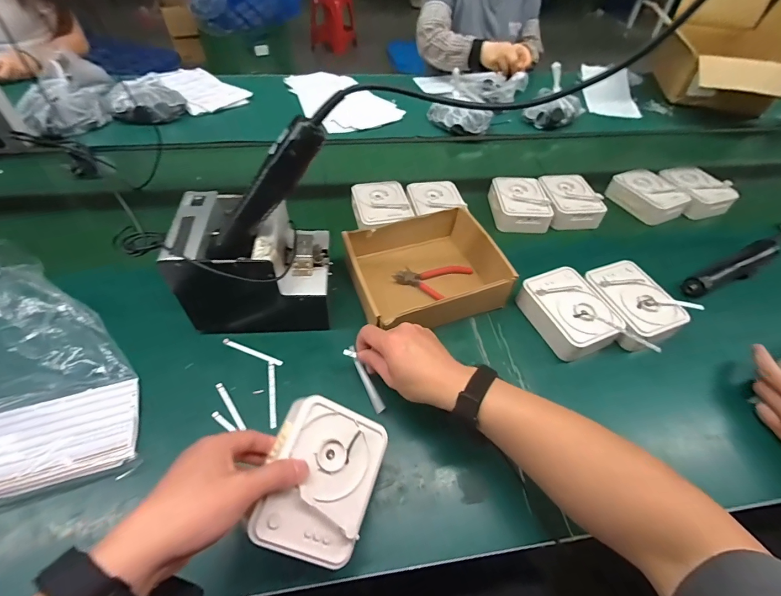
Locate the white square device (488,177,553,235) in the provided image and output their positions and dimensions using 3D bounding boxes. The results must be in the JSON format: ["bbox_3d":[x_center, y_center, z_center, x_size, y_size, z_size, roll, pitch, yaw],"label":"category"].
[{"bbox_3d":[0.254,-0.186,0.730,0.101,0.041,0.129,-2,49,-5],"label":"white square device"}]

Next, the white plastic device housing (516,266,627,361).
[{"bbox_3d":[0.265,0.022,0.550,0.097,0.056,0.135,-18,52,-17],"label":"white plastic device housing"}]

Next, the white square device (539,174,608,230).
[{"bbox_3d":[0.358,-0.197,0.739,0.101,0.045,0.130,0,49,-3],"label":"white square device"}]

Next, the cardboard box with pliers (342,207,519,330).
[{"bbox_3d":[0.049,-0.041,0.571,0.218,0.085,0.190,-17,52,-17],"label":"cardboard box with pliers"}]

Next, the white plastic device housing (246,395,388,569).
[{"bbox_3d":[-0.061,0.163,0.337,0.099,0.019,0.124,30,60,-14],"label":"white plastic device housing"}]

